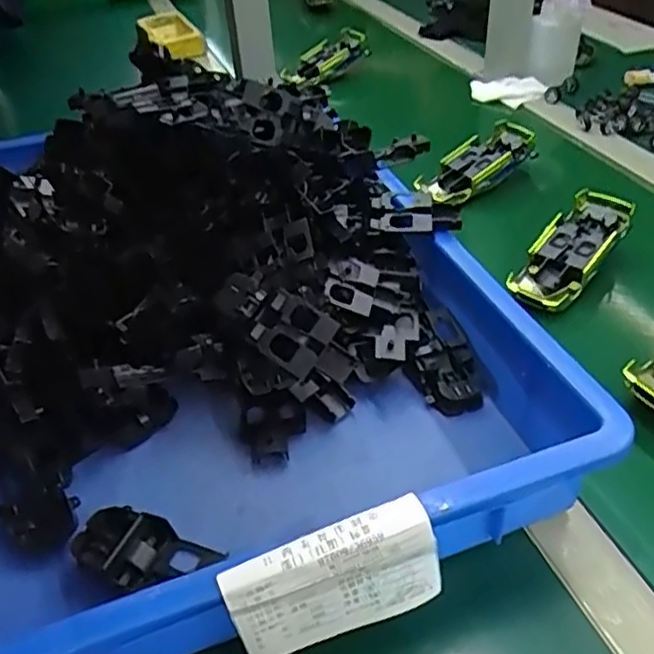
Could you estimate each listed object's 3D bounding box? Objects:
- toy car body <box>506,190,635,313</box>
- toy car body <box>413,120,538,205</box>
[{"bbox_3d":[0.210,-0.066,0.582,0.056,0.024,0.136,30,65,33],"label":"toy car body"},{"bbox_3d":[0.158,-0.169,0.713,0.123,0.033,0.054,-34,46,-7],"label":"toy car body"}]

